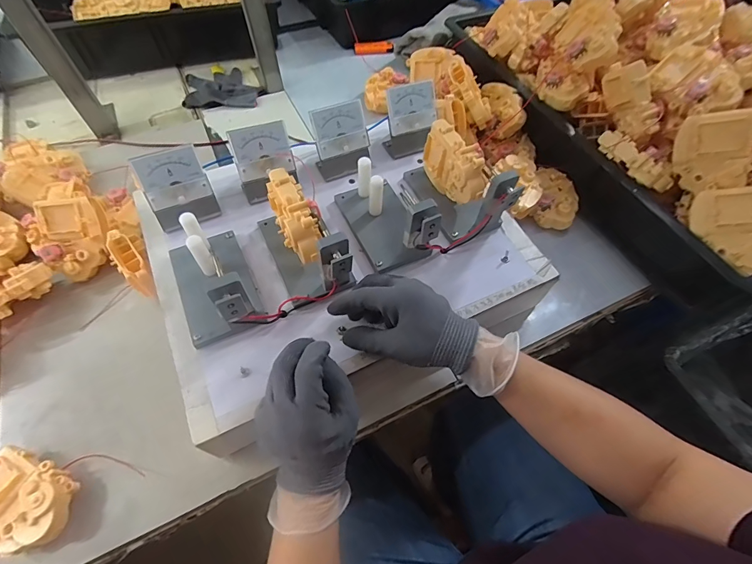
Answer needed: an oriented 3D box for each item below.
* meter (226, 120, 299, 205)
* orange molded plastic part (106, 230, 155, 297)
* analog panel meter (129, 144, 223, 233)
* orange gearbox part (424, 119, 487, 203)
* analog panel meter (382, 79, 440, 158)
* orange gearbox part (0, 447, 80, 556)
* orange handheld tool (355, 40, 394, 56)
[{"bbox_3d":[-0.126,-0.136,0.437,0.067,0.069,0.045,-16,61,-10],"label":"meter"},{"bbox_3d":[-0.271,-0.021,0.424,0.027,0.021,0.082,-35,80,-17],"label":"orange molded plastic part"},{"bbox_3d":[-0.212,-0.099,0.413,0.065,0.074,0.040,-23,62,-14],"label":"analog panel meter"},{"bbox_3d":[0.090,-0.127,0.435,0.031,0.075,0.094,-19,61,-12],"label":"orange gearbox part"},{"bbox_3d":[0.047,-0.205,0.489,0.069,0.069,0.047,-20,61,-12],"label":"analog panel meter"},{"bbox_3d":[-0.320,0.200,0.346,0.096,0.043,0.071,17,60,9],"label":"orange gearbox part"},{"bbox_3d":[-0.004,-0.474,0.775,0.077,0.020,0.021,4,59,1],"label":"orange handheld tool"}]

